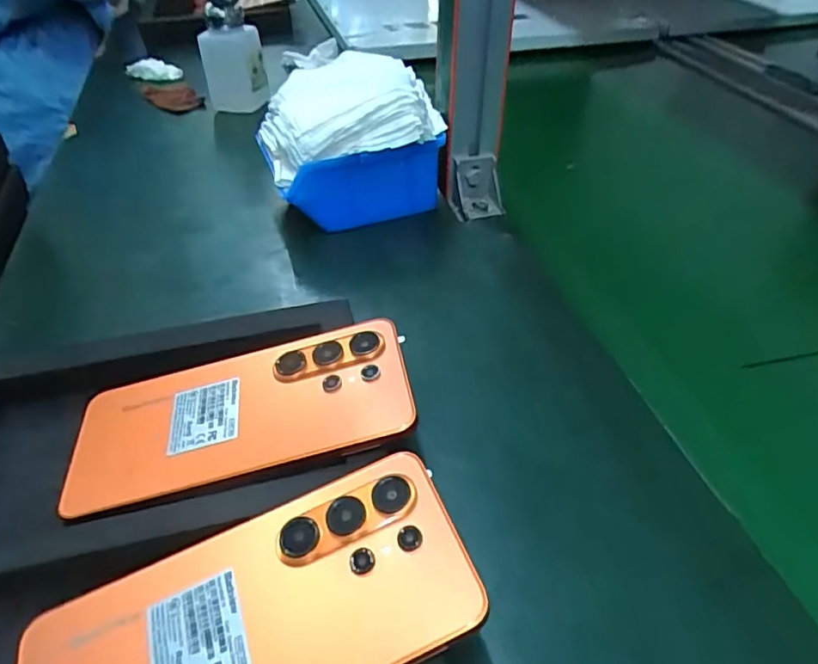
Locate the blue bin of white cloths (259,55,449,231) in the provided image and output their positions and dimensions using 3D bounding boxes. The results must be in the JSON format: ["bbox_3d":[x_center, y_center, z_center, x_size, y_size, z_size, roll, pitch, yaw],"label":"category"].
[{"bbox_3d":[-0.050,-0.155,0.474,0.139,0.105,0.122,-8,42,-10],"label":"blue bin of white cloths"}]

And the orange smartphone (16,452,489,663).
[{"bbox_3d":[-0.062,0.108,0.215,0.170,0.010,0.076,-22,44,-7],"label":"orange smartphone"}]

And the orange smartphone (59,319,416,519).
[{"bbox_3d":[-0.085,0.039,0.287,0.168,0.005,0.075,-15,44,0],"label":"orange smartphone"}]

